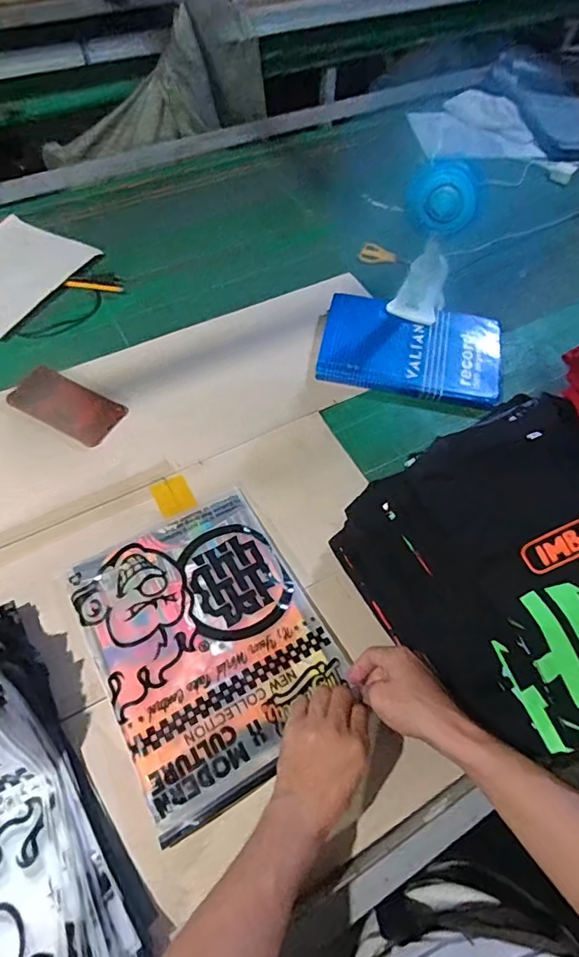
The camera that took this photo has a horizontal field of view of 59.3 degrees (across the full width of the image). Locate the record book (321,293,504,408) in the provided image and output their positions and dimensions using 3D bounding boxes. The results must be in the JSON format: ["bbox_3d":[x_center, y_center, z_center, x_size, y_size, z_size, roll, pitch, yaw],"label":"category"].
[{"bbox_3d":[0.191,-0.207,0.799,0.272,0.016,0.168,12,68,8],"label":"record book"}]

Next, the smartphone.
[{"bbox_3d":[-0.328,-0.109,0.748,0.166,0.008,0.082,26,61,12],"label":"smartphone"}]

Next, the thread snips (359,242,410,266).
[{"bbox_3d":[0.176,-0.412,0.949,0.089,0.013,0.037,28,61,13],"label":"thread snips"}]

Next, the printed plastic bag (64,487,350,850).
[{"bbox_3d":[-0.092,0.178,0.579,0.238,0.020,0.310,-25,63,-17],"label":"printed plastic bag"}]

